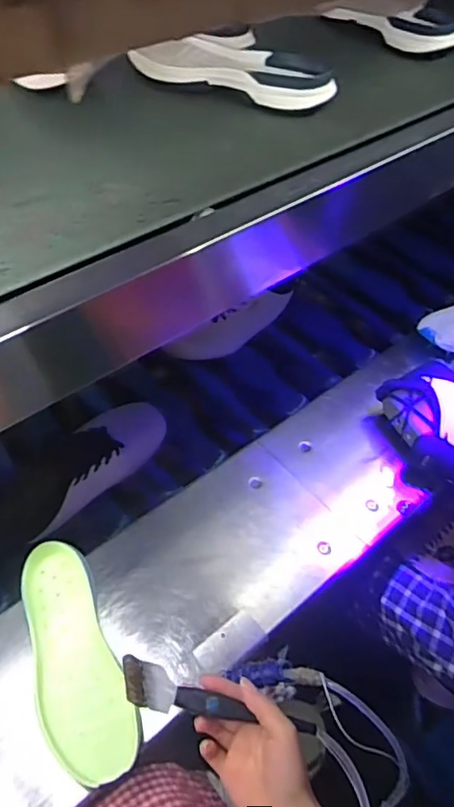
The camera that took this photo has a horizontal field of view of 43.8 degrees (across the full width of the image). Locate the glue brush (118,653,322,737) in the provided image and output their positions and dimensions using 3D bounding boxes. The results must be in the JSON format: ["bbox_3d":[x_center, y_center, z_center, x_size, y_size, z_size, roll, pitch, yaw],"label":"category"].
[{"bbox_3d":[-0.009,0.256,0.482,0.171,0.016,0.034,14,61,3],"label":"glue brush"}]

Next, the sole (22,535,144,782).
[{"bbox_3d":[-0.187,0.297,0.674,0.095,0.025,0.264,-24,61,-10],"label":"sole"}]

